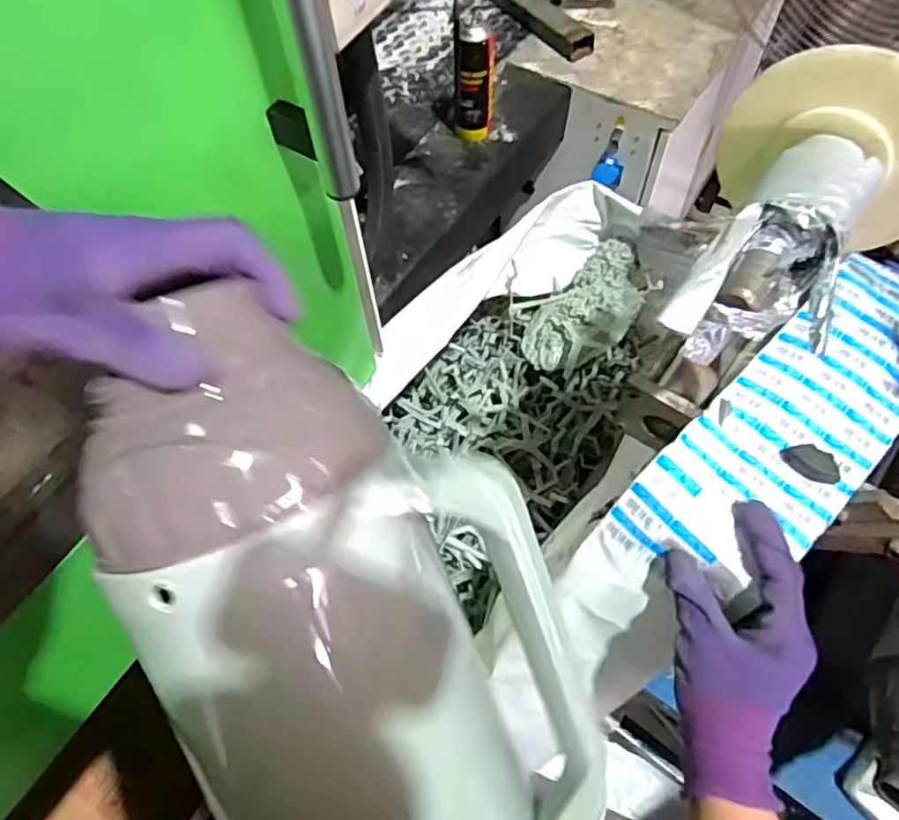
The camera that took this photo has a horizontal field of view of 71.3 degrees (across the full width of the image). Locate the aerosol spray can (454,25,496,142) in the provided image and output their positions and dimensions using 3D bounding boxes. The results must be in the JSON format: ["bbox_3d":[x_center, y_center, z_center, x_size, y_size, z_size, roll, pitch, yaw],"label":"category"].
[{"bbox_3d":[0.040,-0.530,1.031,0.067,0.186,0.055,2,60,4],"label":"aerosol spray can"}]

